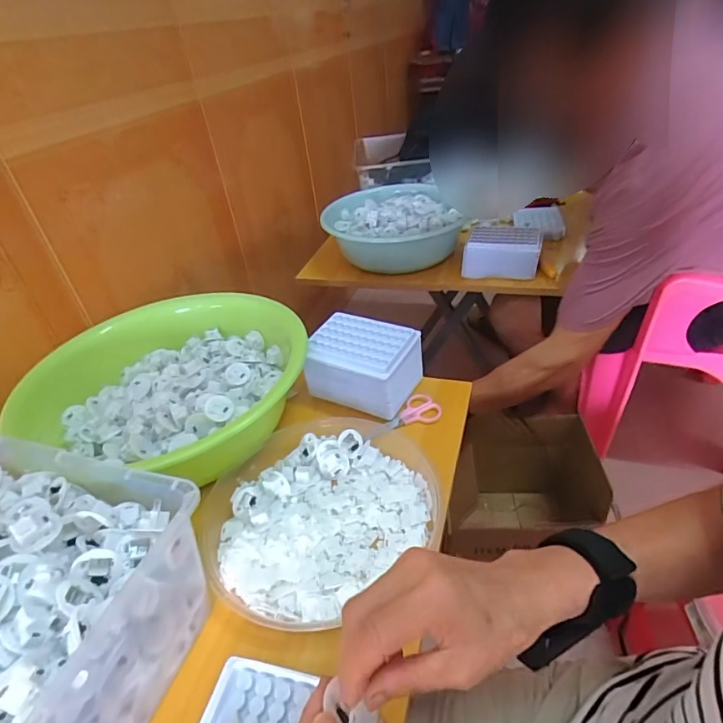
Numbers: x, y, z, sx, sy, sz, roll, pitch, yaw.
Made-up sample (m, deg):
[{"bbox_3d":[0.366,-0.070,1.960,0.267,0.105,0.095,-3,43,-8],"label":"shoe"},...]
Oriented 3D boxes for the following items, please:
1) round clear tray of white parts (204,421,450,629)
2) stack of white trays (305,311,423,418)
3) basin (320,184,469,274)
[{"bbox_3d":[-0.042,0.146,0.474,0.228,0.032,0.209,-4,37,3],"label":"round clear tray of white parts"},{"bbox_3d":[0.003,0.005,0.607,0.129,0.084,0.095,12,41,24],"label":"stack of white trays"},{"bbox_3d":[0.056,-0.267,0.944,0.254,0.097,0.283,-5,36,2],"label":"basin"}]

